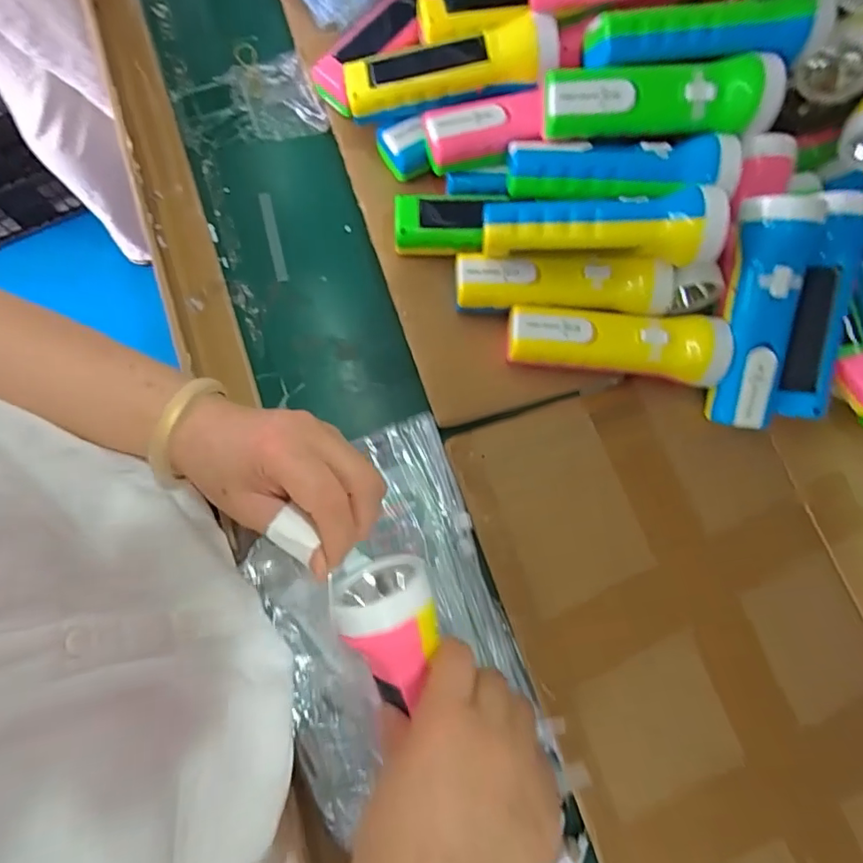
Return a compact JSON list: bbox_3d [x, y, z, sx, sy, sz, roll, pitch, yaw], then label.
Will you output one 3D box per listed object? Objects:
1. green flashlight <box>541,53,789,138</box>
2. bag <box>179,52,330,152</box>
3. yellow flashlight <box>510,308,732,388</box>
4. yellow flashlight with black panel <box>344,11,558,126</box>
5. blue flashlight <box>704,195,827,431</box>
[{"bbox_3d":[0.164,-0.237,0.379,0.169,0.041,0.044,-3,79,-4],"label":"green flashlight"},{"bbox_3d":[-0.166,-0.300,0.482,0.125,0.015,0.085,-12,80,-6],"label":"bag"},{"bbox_3d":[0.141,-0.066,0.410,0.168,0.045,0.050,6,74,-3],"label":"yellow flashlight"},{"bbox_3d":[0.012,-0.282,0.409,0.163,0.033,0.048,-7,75,12],"label":"yellow flashlight with black panel"},{"bbox_3d":[0.243,-0.084,0.390,0.052,0.039,0.161,3,105,-1],"label":"blue flashlight"}]

